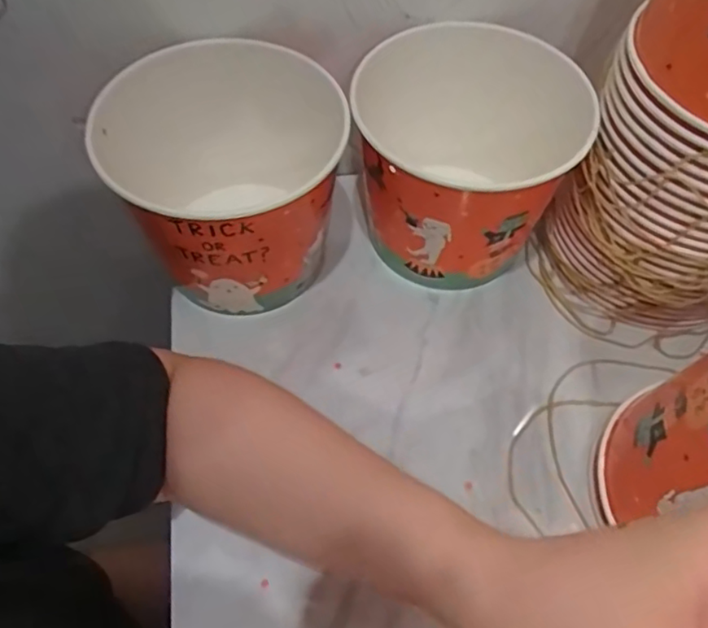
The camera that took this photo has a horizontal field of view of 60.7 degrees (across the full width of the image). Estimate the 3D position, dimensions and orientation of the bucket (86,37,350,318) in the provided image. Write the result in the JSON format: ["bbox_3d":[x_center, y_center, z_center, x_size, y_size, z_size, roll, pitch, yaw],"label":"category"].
[{"bbox_3d":[-0.094,-0.089,0.440,0.145,0.131,0.166,-18,60,-12],"label":"bucket"}]

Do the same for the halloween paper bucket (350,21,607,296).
[{"bbox_3d":[0.082,-0.111,0.458,0.162,0.136,0.157,10,59,5],"label":"halloween paper bucket"}]

